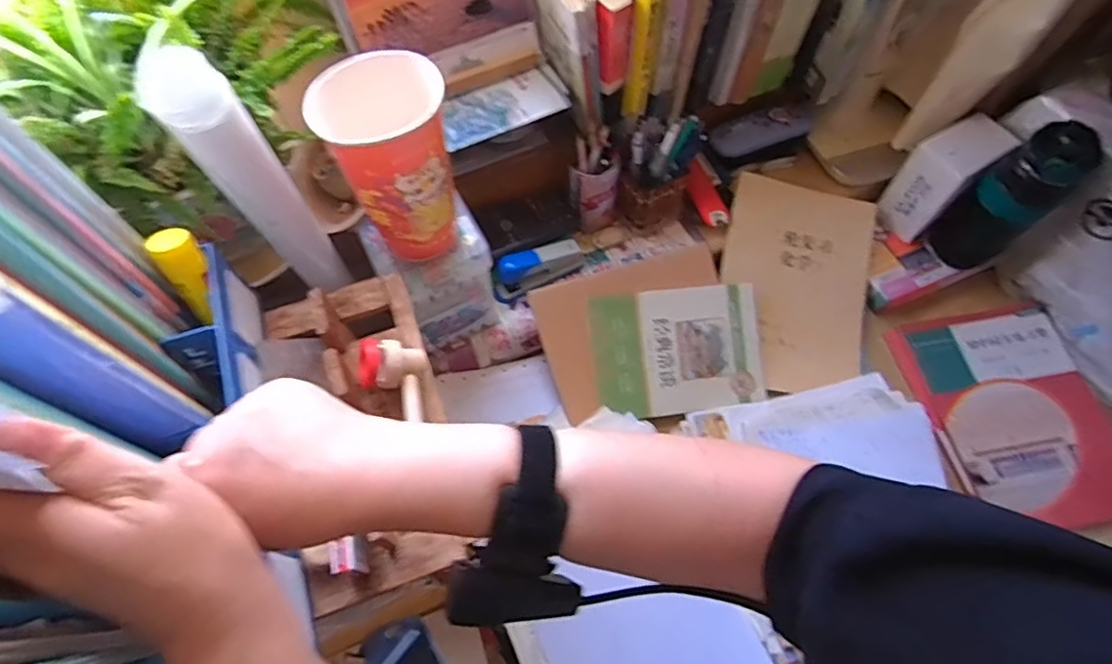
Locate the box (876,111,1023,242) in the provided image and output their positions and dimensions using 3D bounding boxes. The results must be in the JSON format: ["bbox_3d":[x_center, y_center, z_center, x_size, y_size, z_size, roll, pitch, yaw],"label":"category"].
[{"bbox_3d":[0.537,-0.216,0.837,0.108,0.146,0.078,-30,68,-14],"label":"box"}]

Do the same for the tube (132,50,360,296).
[{"bbox_3d":[-0.260,-0.114,0.552,0.058,0.309,0.042,-28,67,-13],"label":"tube"}]

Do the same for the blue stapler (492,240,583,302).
[{"bbox_3d":[-0.025,-0.089,0.796,0.128,0.054,0.052,-30,68,-14],"label":"blue stapler"}]

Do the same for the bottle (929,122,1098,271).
[{"bbox_3d":[0.578,-0.163,0.787,0.060,0.264,0.075,-31,68,-14],"label":"bottle"}]

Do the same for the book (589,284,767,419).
[{"bbox_3d":[0.163,0.025,0.795,0.231,0.020,0.157,-5,87,-13],"label":"book"}]

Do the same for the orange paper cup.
[{"bbox_3d":[-0.148,-0.154,0.576,0.107,0.183,0.092,-30,68,-14],"label":"orange paper cup"}]

